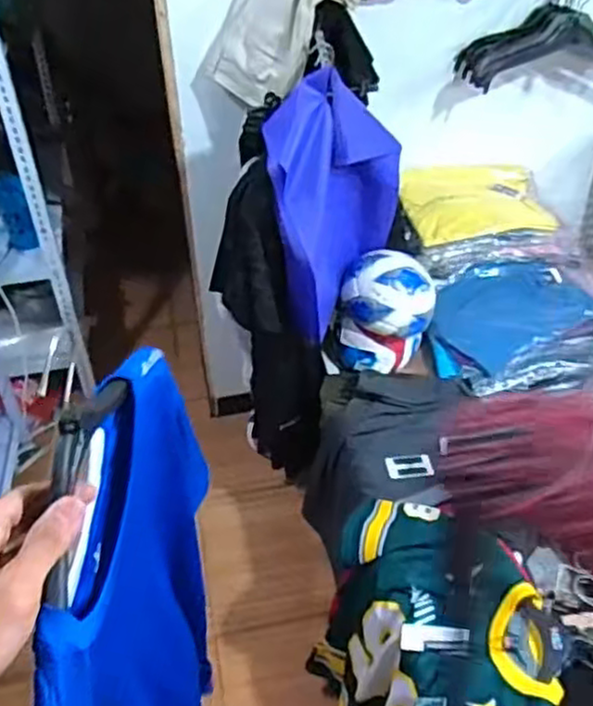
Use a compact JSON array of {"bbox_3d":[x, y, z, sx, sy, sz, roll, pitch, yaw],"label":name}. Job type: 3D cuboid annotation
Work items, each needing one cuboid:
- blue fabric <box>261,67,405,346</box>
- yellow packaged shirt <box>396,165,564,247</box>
[{"bbox_3d":[0.062,-0.301,1.409,0.137,0.450,0.289,25,47,28],"label":"blue fabric"},{"bbox_3d":[0.436,-0.365,1.740,0.367,0.057,0.248,-5,61,-11],"label":"yellow packaged shirt"}]

